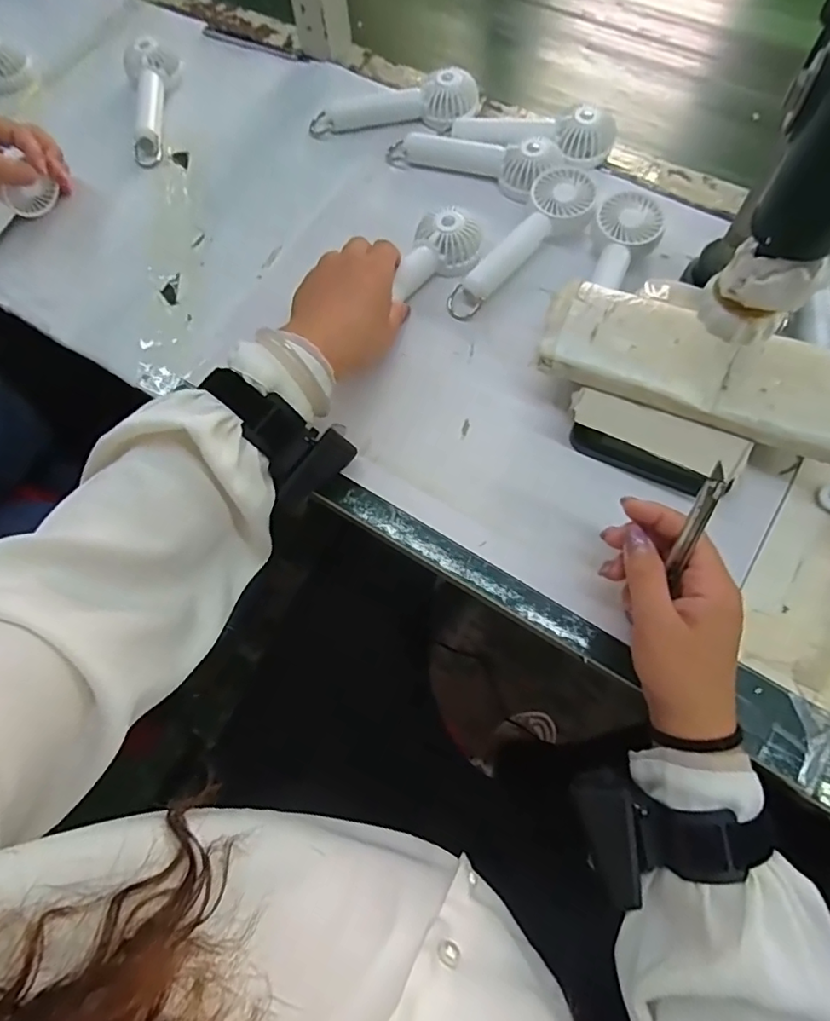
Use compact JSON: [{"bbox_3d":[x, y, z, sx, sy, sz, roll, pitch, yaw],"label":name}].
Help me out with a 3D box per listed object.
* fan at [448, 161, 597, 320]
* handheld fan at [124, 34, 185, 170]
[{"bbox_3d":[0.099,-0.230,0.477,0.057,0.034,0.175,33,74,15],"label":"fan"},{"bbox_3d":[-0.268,-0.424,0.574,0.051,0.030,0.162,-10,68,0],"label":"handheld fan"}]

